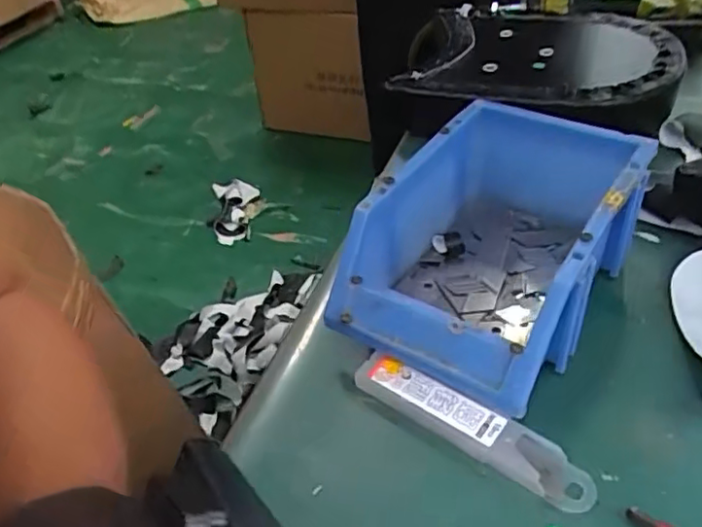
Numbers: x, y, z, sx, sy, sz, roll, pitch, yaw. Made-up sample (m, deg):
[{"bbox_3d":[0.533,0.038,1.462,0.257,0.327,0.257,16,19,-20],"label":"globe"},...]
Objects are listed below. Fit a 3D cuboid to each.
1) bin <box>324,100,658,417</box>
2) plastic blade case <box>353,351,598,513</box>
[{"bbox_3d":[0.086,-0.013,0.368,0.120,0.077,0.185,23,50,29],"label":"bin"},{"bbox_3d":[0.058,0.081,0.315,0.127,0.014,0.024,24,50,30],"label":"plastic blade case"}]

